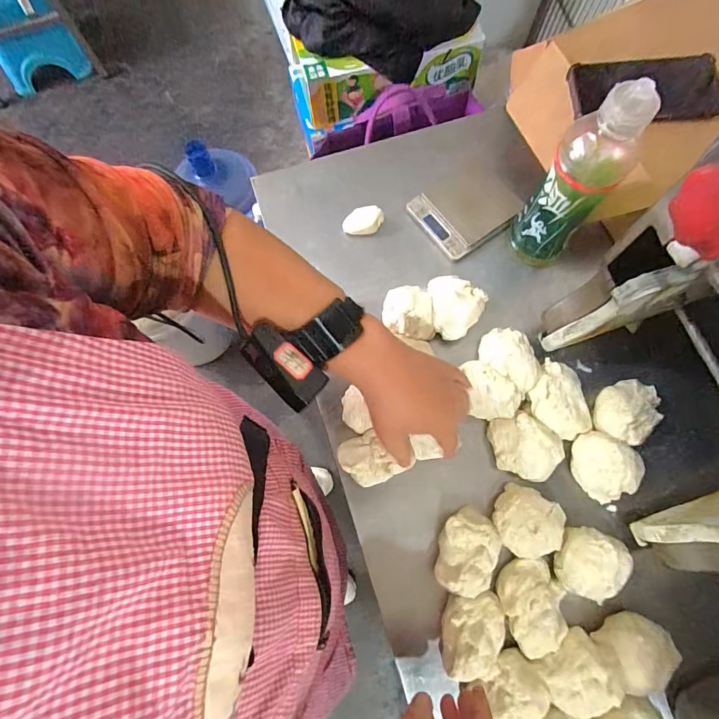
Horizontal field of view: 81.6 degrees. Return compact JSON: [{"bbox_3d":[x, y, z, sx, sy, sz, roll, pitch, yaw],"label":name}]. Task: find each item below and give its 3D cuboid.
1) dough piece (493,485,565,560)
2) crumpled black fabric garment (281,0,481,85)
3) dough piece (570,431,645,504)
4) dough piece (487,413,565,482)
[{"bbox_3d":[0.176,0.173,0.439,0.065,0.038,0.064,0,75,0],"label":"dough piece"},{"bbox_3d":[0.039,-0.636,0.735,0.328,0.158,0.162,14,76,4],"label":"crumpled black fabric garment"},{"bbox_3d":[0.265,0.115,0.455,0.068,0.043,0.062,0,75,0],"label":"dough piece"},{"bbox_3d":[0.181,0.096,0.461,0.075,0.041,0.062,23,77,6],"label":"dough piece"}]

